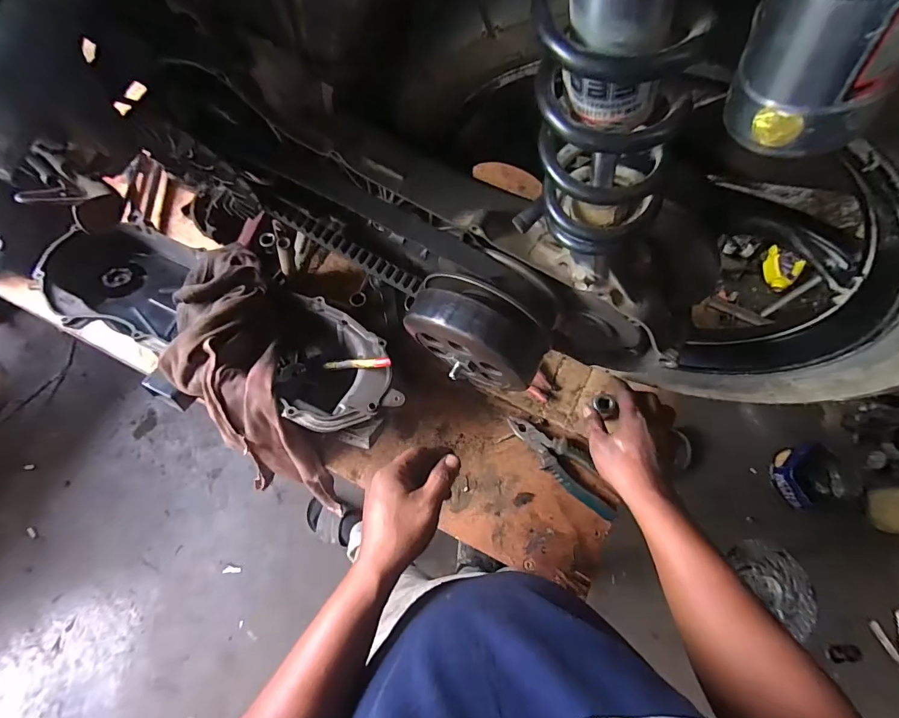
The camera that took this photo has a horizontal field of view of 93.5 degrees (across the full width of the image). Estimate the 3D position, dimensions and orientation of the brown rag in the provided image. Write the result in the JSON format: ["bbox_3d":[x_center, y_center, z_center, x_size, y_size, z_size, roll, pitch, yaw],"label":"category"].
[{"bbox_3d":[-0.253,0.043,0.535,0.125,0.134,0.399,-21,94,-6],"label":"brown rag"}]

